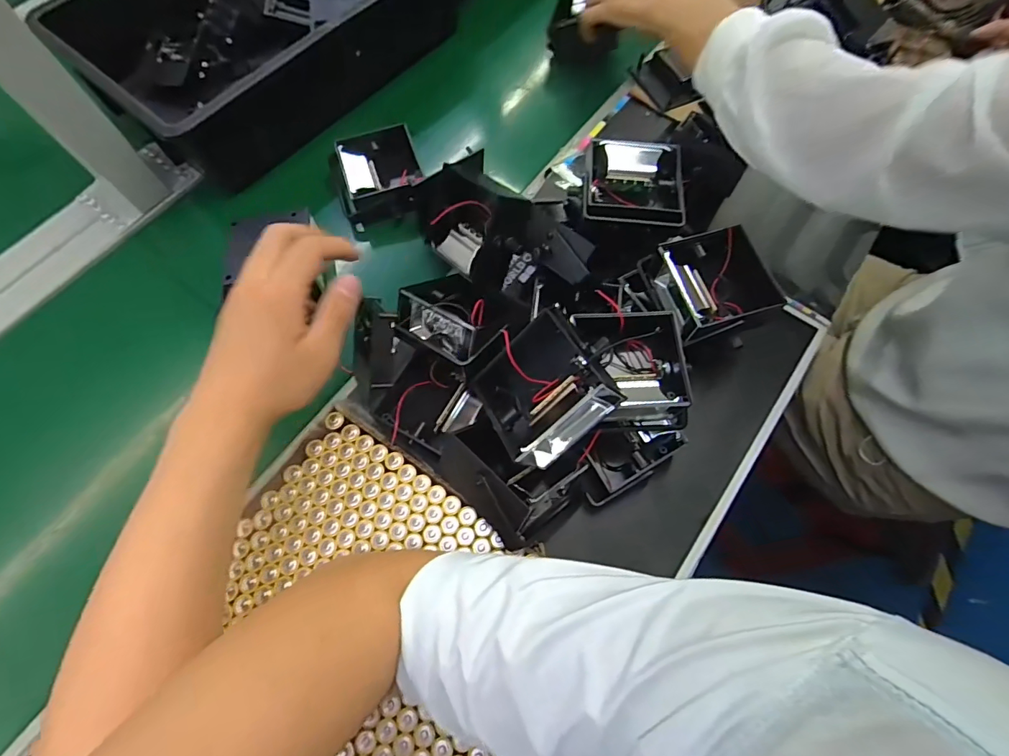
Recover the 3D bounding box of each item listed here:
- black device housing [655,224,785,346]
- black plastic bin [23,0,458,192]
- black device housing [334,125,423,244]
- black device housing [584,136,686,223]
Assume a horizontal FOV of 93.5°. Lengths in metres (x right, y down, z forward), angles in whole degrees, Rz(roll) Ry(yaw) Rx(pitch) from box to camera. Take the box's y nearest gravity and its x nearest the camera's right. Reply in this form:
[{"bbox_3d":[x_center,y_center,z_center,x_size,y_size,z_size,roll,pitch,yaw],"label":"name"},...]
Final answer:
[{"bbox_3d":[0.180,-0.080,0.415,0.088,0.044,0.090,-16,70,-6],"label":"black device housing"},{"bbox_3d":[-0.278,-0.436,0.577,0.428,0.104,0.310,-43,75,-15],"label":"black plastic bin"},{"bbox_3d":[-0.136,-0.218,0.522,0.087,0.043,0.098,-15,70,-6],"label":"black device housing"},{"bbox_3d":[0.120,-0.180,0.456,0.090,0.043,0.102,4,69,1],"label":"black device housing"}]

